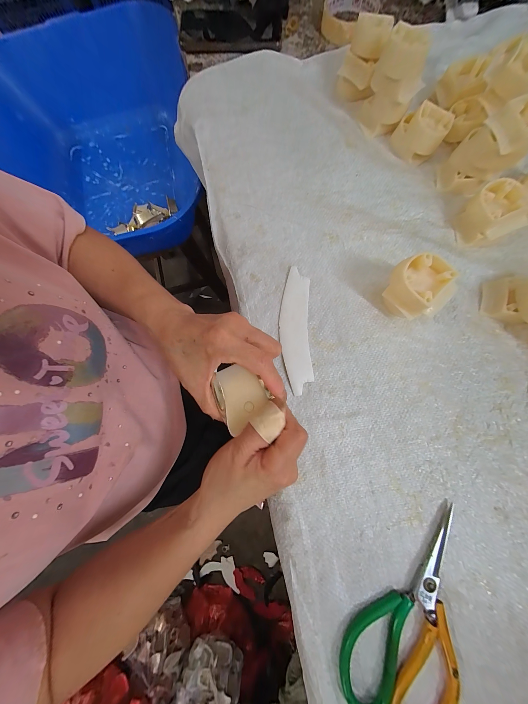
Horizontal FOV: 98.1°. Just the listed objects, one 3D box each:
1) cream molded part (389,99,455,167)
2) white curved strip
[{"bbox_3d":[0.207,-0.291,0.304,0.060,0.035,0.050,31,81,7],"label":"cream molded part"},{"bbox_3d":[0.038,-0.029,0.280,0.037,0.006,0.153,0,79,1],"label":"white curved strip"}]

